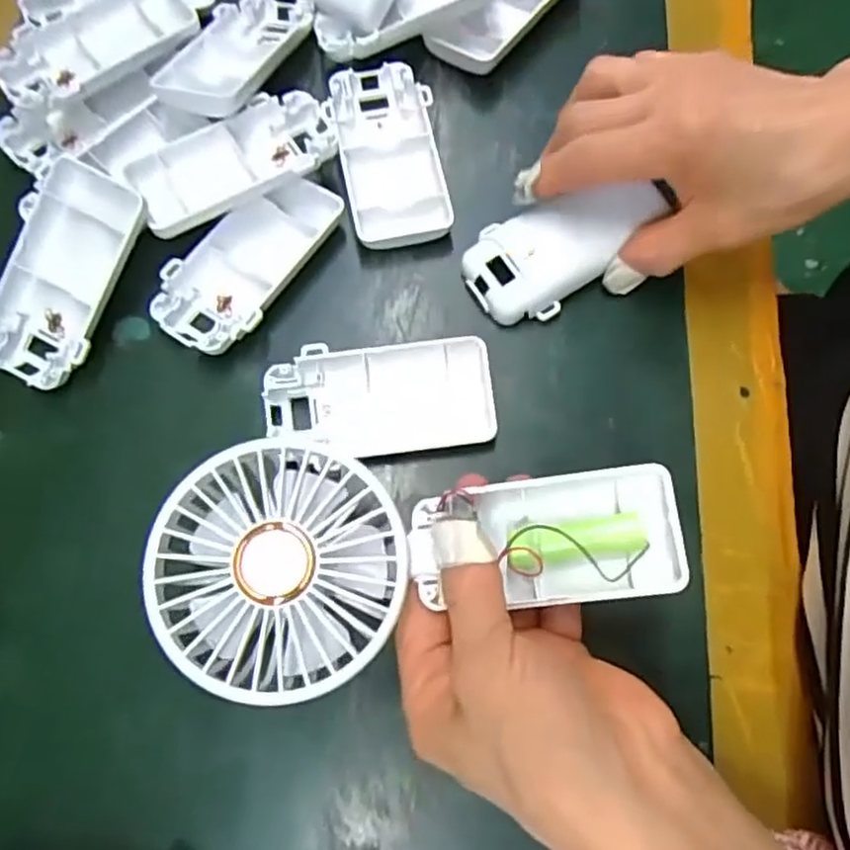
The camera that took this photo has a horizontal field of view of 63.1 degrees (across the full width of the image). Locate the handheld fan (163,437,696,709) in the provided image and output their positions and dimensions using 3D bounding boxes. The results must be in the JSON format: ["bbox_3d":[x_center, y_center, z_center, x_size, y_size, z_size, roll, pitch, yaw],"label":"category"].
[{"bbox_3d":[-0.002,0.045,0.241,0.175,0.027,0.079,-3,74,-7],"label":"handheld fan"}]

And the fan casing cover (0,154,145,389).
[{"bbox_3d":[-0.156,-0.064,0.300,0.050,0.013,0.094,27,95,8],"label":"fan casing cover"}]

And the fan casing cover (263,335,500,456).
[{"bbox_3d":[-0.019,-0.012,0.293,0.095,0.020,0.041,-4,74,1],"label":"fan casing cover"}]

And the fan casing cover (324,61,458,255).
[{"bbox_3d":[-0.018,-0.129,0.332,0.048,0.015,0.095,-16,74,-2],"label":"fan casing cover"}]

